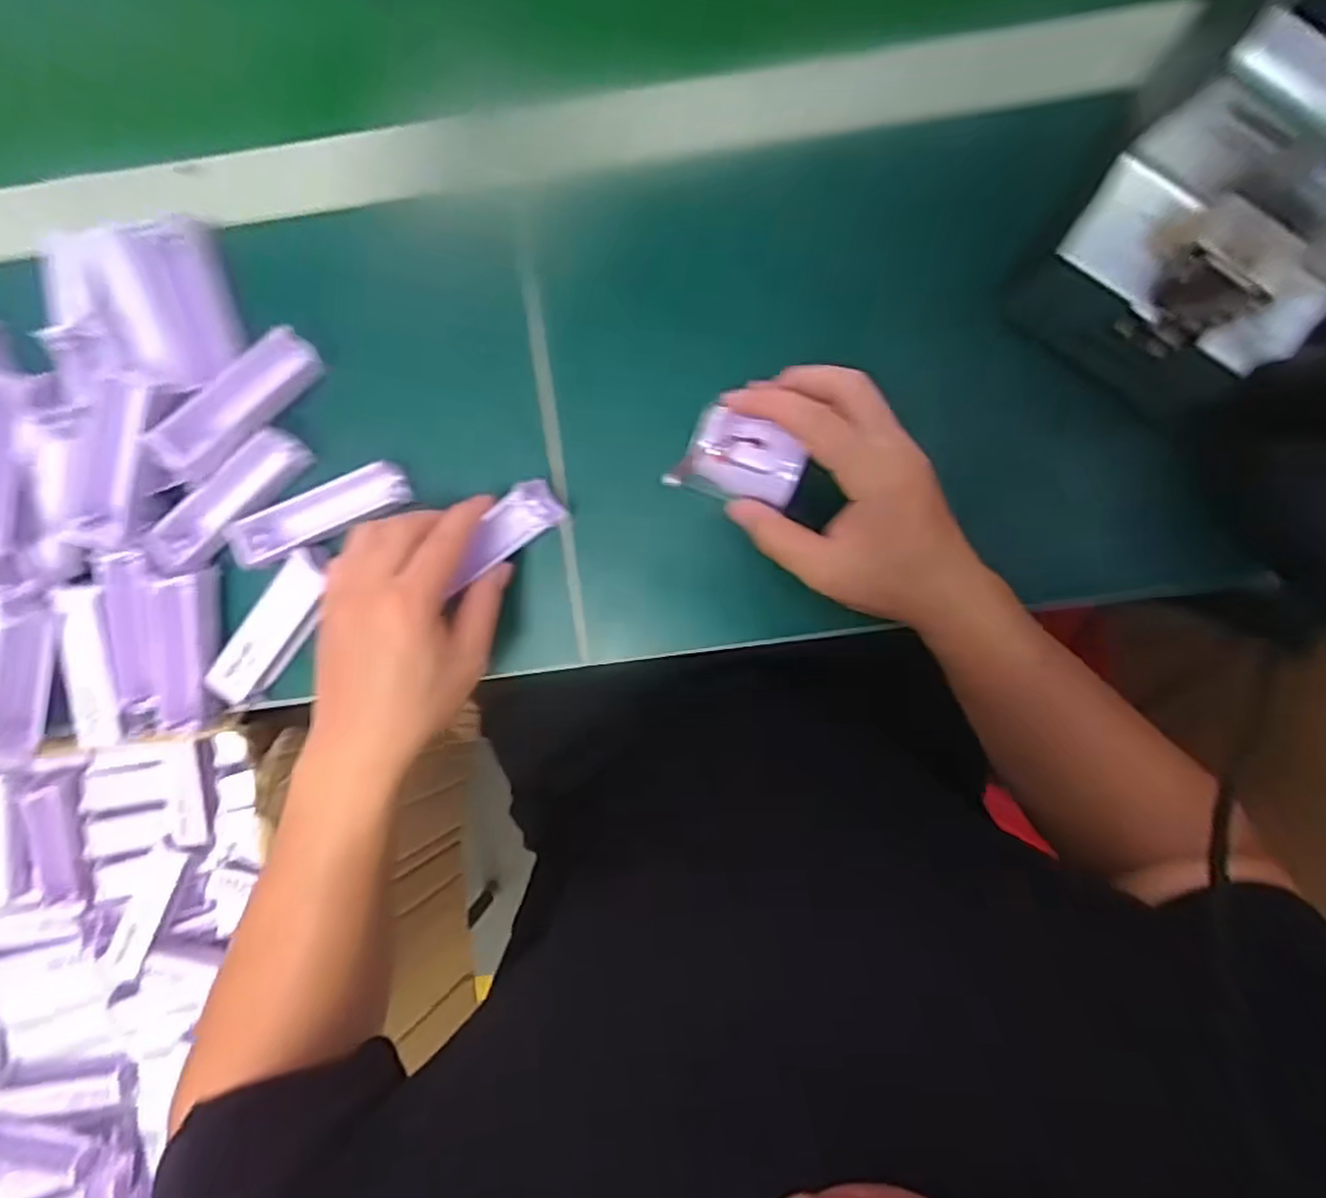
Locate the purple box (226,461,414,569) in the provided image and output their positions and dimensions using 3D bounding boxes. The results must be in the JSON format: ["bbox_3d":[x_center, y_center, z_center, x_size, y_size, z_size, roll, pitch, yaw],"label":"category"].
[{"bbox_3d":[-0.207,-0.052,0.415,0.105,0.023,0.031,-25,92,3],"label":"purple box"}]

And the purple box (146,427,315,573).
[{"bbox_3d":[-0.260,-0.058,0.413,0.103,0.026,0.029,-44,91,3],"label":"purple box"}]

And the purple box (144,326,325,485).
[{"bbox_3d":[-0.246,-0.113,0.398,0.027,0.025,0.104,39,72,-1],"label":"purple box"}]

